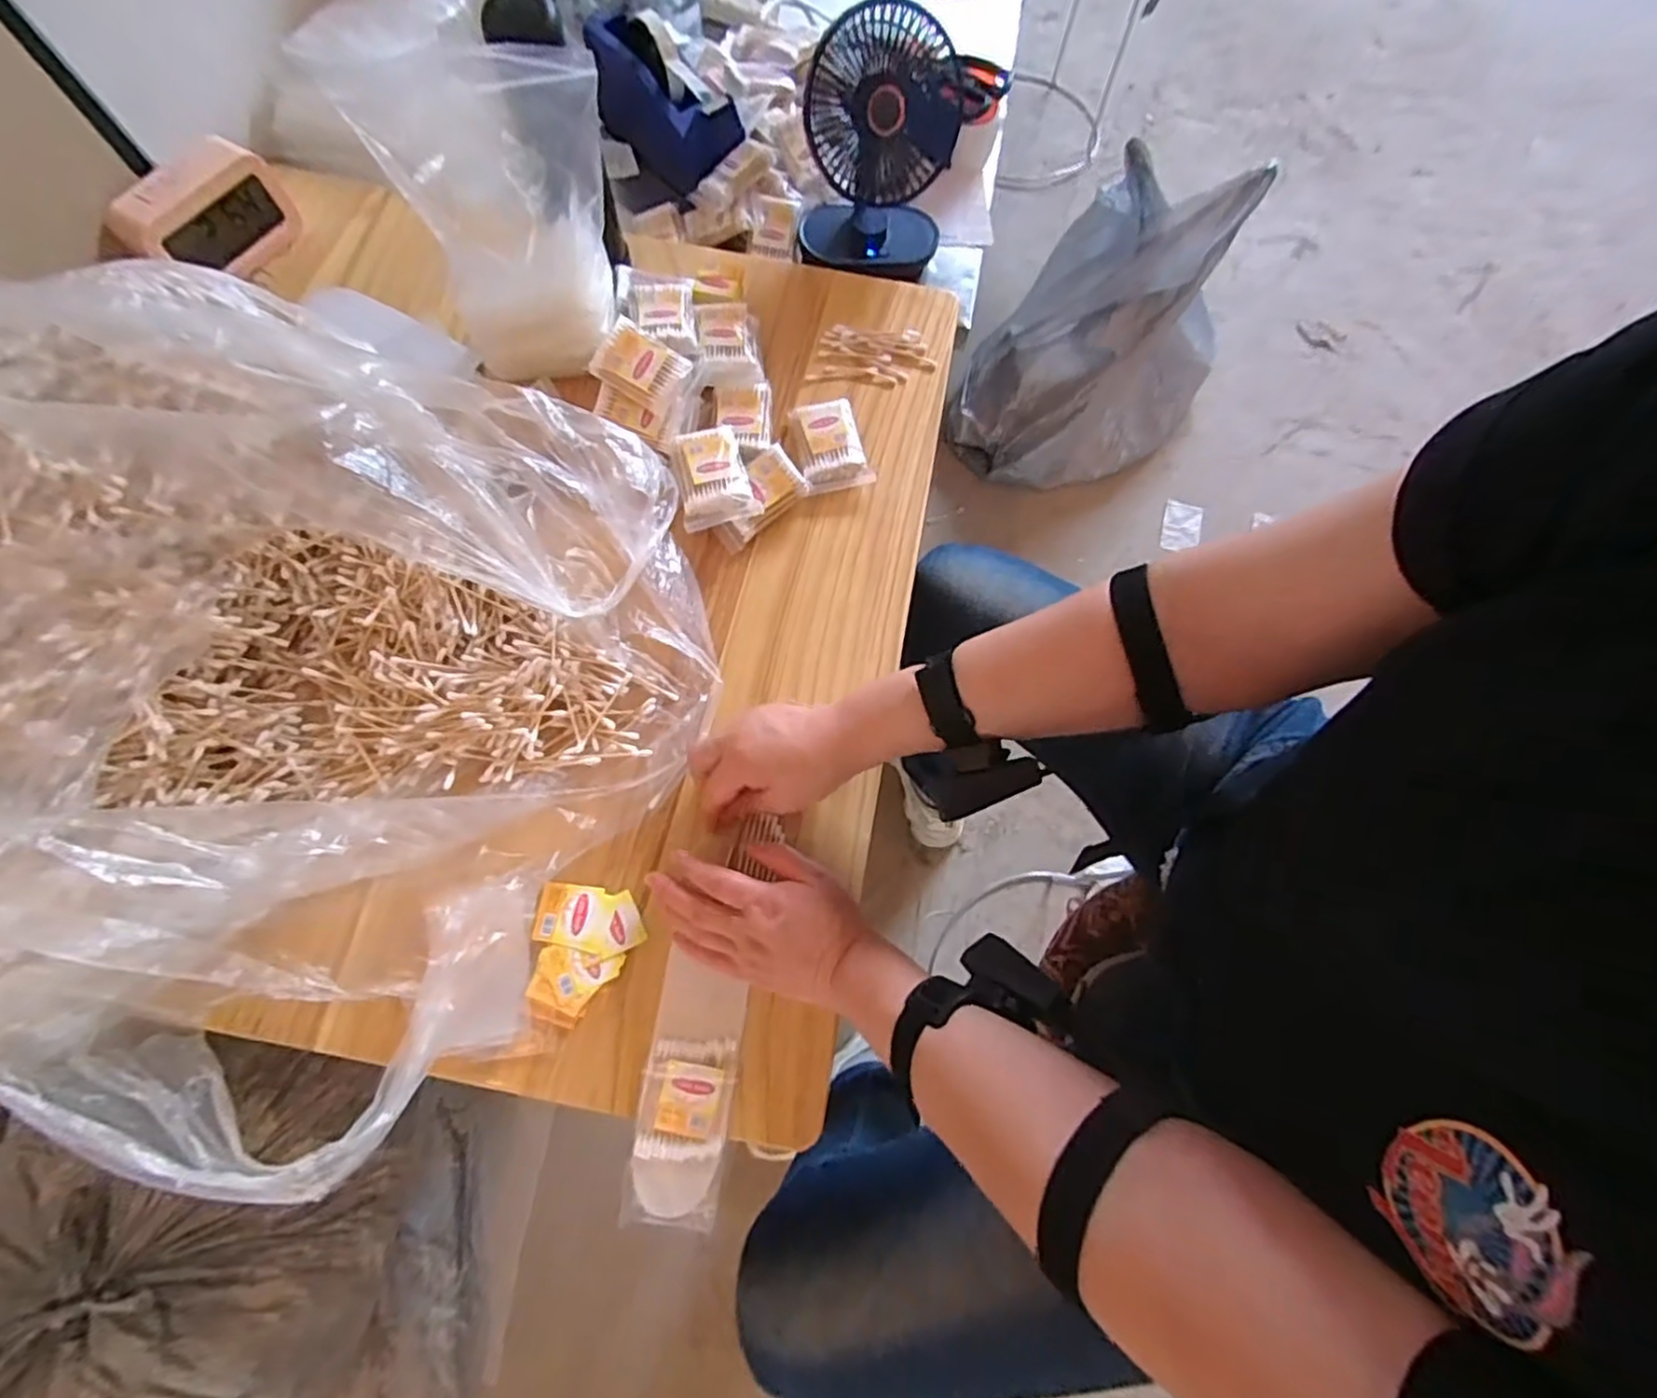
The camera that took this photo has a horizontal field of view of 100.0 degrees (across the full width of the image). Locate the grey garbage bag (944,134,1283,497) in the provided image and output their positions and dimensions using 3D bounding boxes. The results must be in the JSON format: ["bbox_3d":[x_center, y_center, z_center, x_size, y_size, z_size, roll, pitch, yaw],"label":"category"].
[{"bbox_3d":[0.425,-0.558,1.093,0.342,0.374,0.341,34,74,9],"label":"grey garbage bag"}]

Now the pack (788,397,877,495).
[{"bbox_3d":[0.001,-0.231,0.633,0.058,0.020,0.092,-13,73,-6],"label":"pack"}]

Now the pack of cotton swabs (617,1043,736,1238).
[{"bbox_3d":[-0.098,0.287,0.465,0.061,0.009,0.108,8,72,1],"label":"pack of cotton swabs"}]

